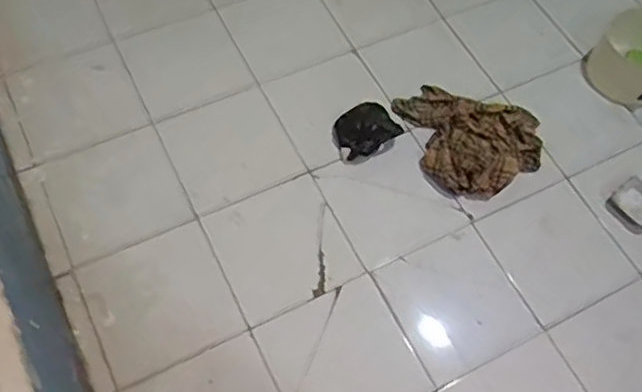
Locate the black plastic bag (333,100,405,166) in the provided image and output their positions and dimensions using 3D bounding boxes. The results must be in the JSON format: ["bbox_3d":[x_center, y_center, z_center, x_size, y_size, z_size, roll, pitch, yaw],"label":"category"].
[{"bbox_3d":[0.115,-0.167,1.632,0.156,0.070,0.135,-25,66,-16],"label":"black plastic bag"}]

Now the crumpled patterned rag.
[{"bbox_3d":[0.416,-0.175,1.665,0.359,0.055,0.359,-16,64,-12],"label":"crumpled patterned rag"}]

